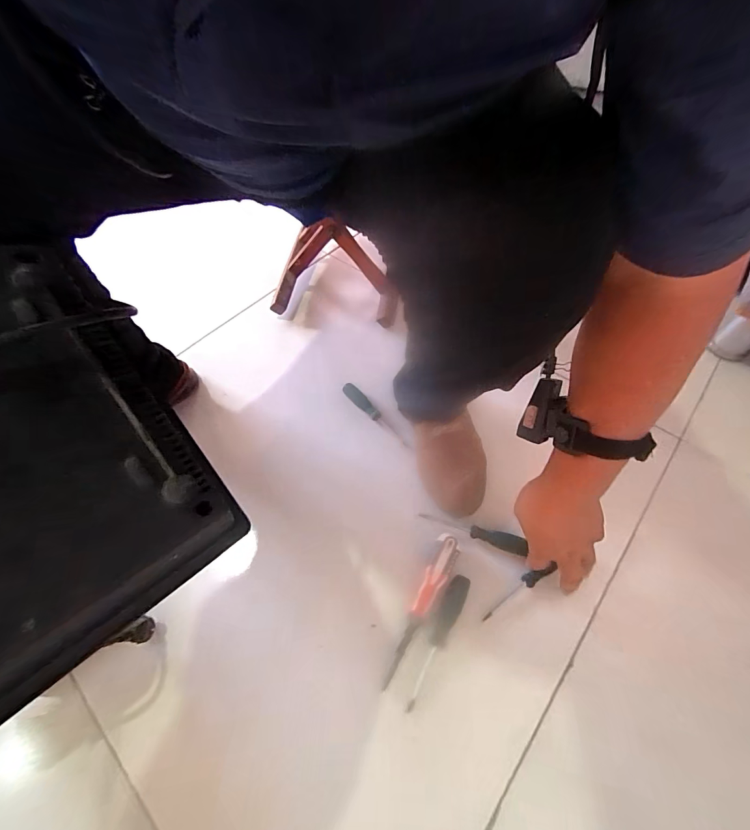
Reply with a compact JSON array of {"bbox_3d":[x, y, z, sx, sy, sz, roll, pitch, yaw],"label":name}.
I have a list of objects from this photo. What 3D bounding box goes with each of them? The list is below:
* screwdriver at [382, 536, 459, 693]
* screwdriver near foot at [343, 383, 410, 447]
[{"bbox_3d":[0.054,0.234,0.456,0.026,0.030,0.179,28,65,20],"label":"screwdriver"},{"bbox_3d":[0.000,0.000,0.631,0.021,0.015,0.158,-38,63,-17],"label":"screwdriver near foot"}]

